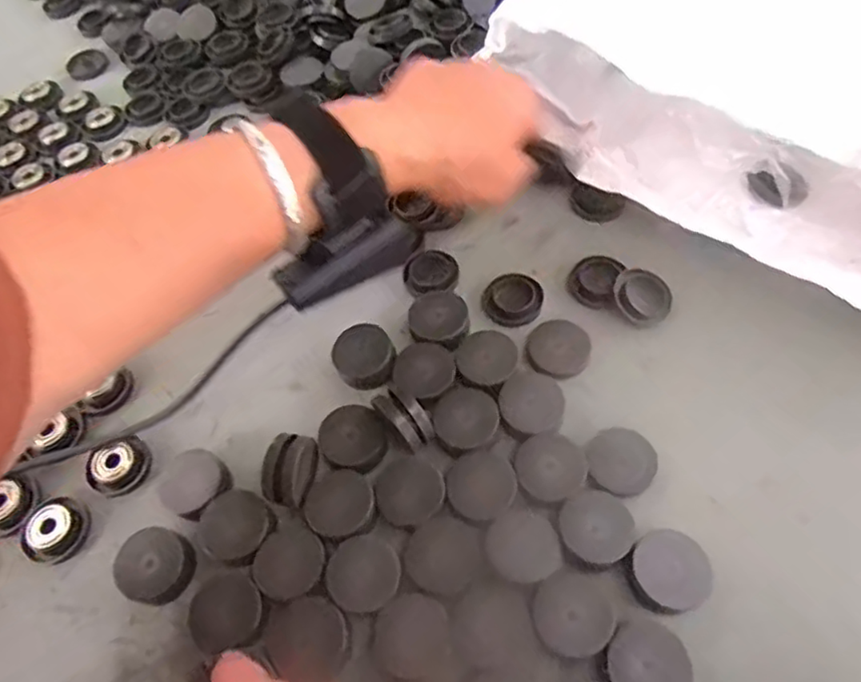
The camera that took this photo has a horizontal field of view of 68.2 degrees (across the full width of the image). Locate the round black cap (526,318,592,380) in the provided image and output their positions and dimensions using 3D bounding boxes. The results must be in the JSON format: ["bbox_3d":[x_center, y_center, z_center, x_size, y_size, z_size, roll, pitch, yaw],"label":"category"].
[{"bbox_3d":[0.068,0.004,0.337,0.033,0.006,0.033,-3,60,5],"label":"round black cap"}]

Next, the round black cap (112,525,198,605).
[{"bbox_3d":[-0.131,0.108,0.305,0.034,0.019,0.033,-3,60,5],"label":"round black cap"}]

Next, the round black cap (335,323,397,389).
[{"bbox_3d":[-0.035,0.009,0.342,0.030,0.011,0.040,-28,61,-9],"label":"round black cap"}]

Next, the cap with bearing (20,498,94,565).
[{"bbox_3d":[-0.189,0.096,0.321,0.032,0.010,0.029,-34,62,-13],"label":"cap with bearing"}]

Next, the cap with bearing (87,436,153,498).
[{"bbox_3d":[-0.164,0.066,0.335,0.027,0.014,0.031,37,71,24],"label":"cap with bearing"}]

